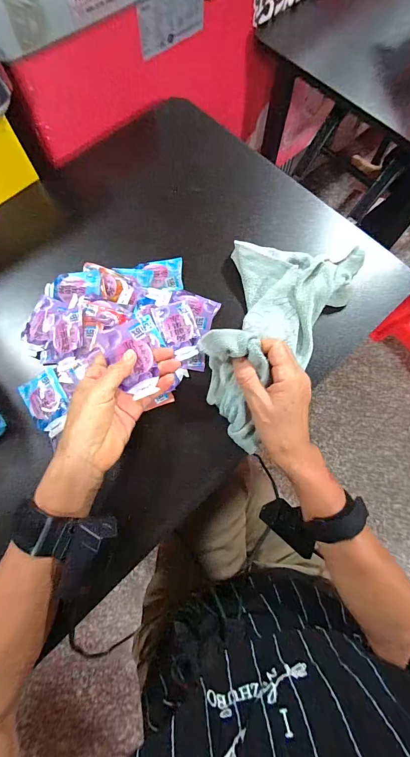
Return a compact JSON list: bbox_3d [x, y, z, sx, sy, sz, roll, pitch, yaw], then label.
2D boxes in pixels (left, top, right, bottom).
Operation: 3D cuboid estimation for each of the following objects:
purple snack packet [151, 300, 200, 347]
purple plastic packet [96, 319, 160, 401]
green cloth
[{"bbox_3d":[-0.036,-0.070,0.408,0.048,0.011,0.057,-19,74,-6],"label":"purple snack packet"},{"bbox_3d":[-0.076,-0.020,0.337,0.047,0.018,0.074,-24,76,-7],"label":"purple plastic packet"},{"bbox_3d":[0.071,-0.055,0.376,0.147,0.061,0.247,25,69,6],"label":"green cloth"}]

